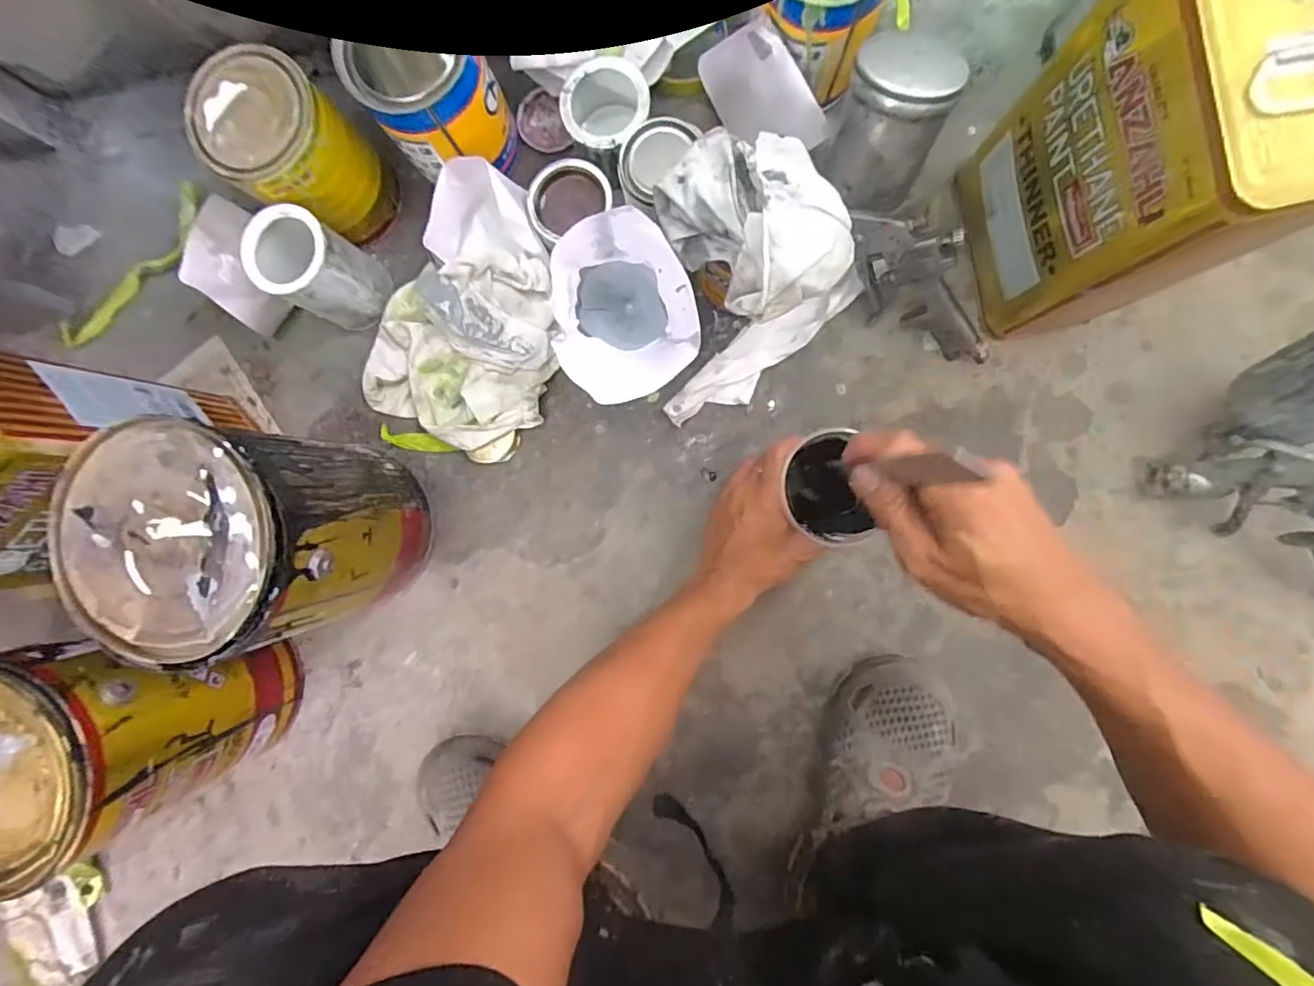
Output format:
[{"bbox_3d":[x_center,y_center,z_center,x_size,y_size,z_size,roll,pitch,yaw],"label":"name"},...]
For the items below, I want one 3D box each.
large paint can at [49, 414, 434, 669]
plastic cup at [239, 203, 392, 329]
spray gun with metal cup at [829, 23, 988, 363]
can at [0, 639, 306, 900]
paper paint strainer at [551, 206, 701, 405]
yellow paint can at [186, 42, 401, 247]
[{"bbox_3d":[-0.299,0.036,0.461,0.144,0.223,0.146,0,90,4],"label":"large paint can"},{"bbox_3d":[-0.297,-0.197,0.518,0.071,0.127,0.073,0,90,4],"label":"plastic cup"},{"bbox_3d":[0.206,-0.216,0.462,0.094,0.092,0.256,-25,119,2],"label":"spray gun with metal cup"},{"bbox_3d":[-0.435,0.191,0.470,0.157,0.219,0.150,0,90,4],"label":"can"},{"bbox_3d":[-0.026,-0.126,0.415,0.102,0.088,0.120,-23,88,4],"label":"paper paint strainer"},{"bbox_3d":[-0.306,-0.287,0.496,0.097,0.136,0.096,0,90,4],"label":"yellow paint can"}]

